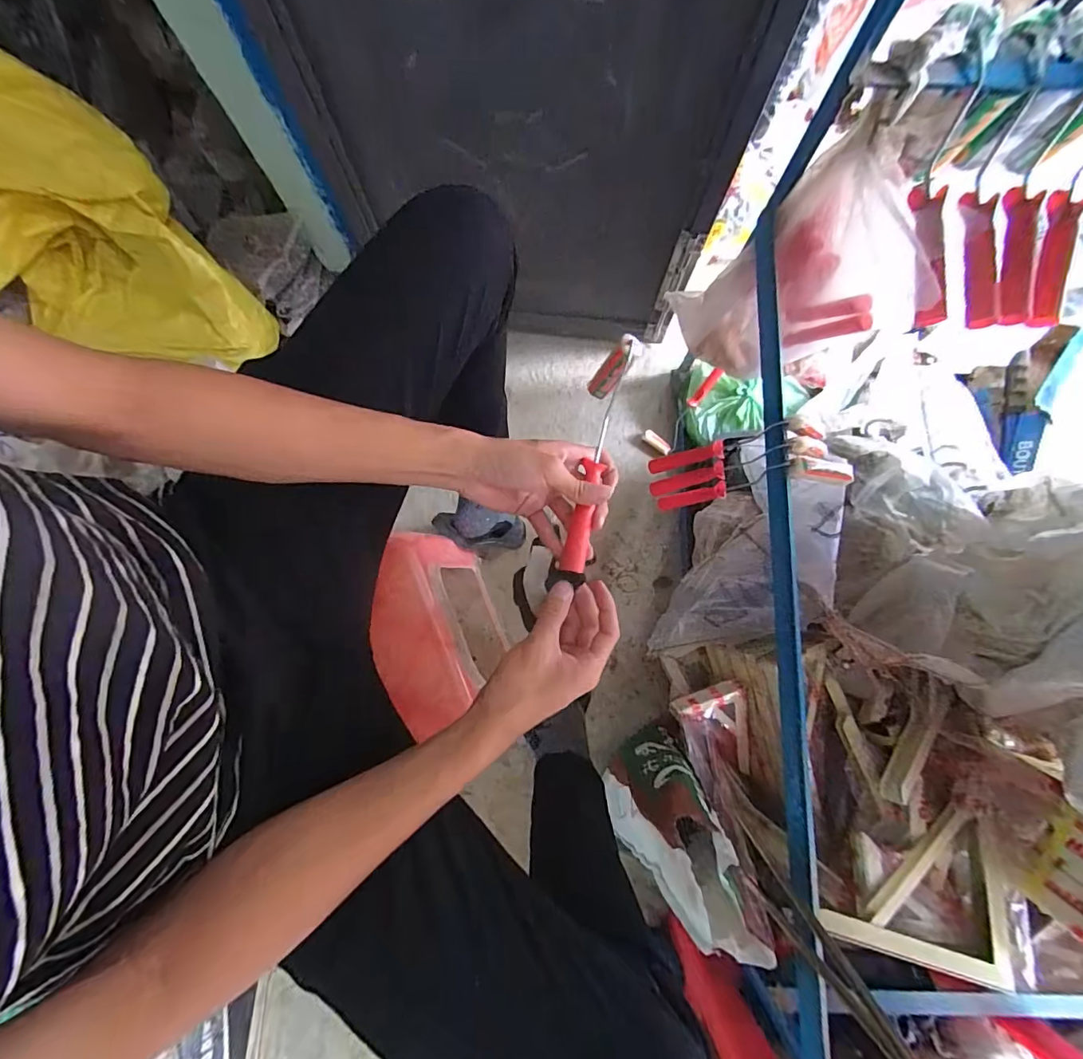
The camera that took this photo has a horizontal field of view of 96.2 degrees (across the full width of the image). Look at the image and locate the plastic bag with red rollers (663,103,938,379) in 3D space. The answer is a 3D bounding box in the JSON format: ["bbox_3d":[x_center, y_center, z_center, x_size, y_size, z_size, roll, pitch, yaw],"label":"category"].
[{"bbox_3d":[0.336,-0.328,0.654,0.254,0.296,0.111,32,82,6],"label":"plastic bag with red rollers"}]

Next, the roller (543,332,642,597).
[{"bbox_3d":[0.050,-0.061,0.467,0.038,0.087,0.246,12,69,3],"label":"roller"}]

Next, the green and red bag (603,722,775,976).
[{"bbox_3d":[0.187,0.454,0.725,0.138,0.307,0.216,-12,80,-1],"label":"green and red bag"}]

